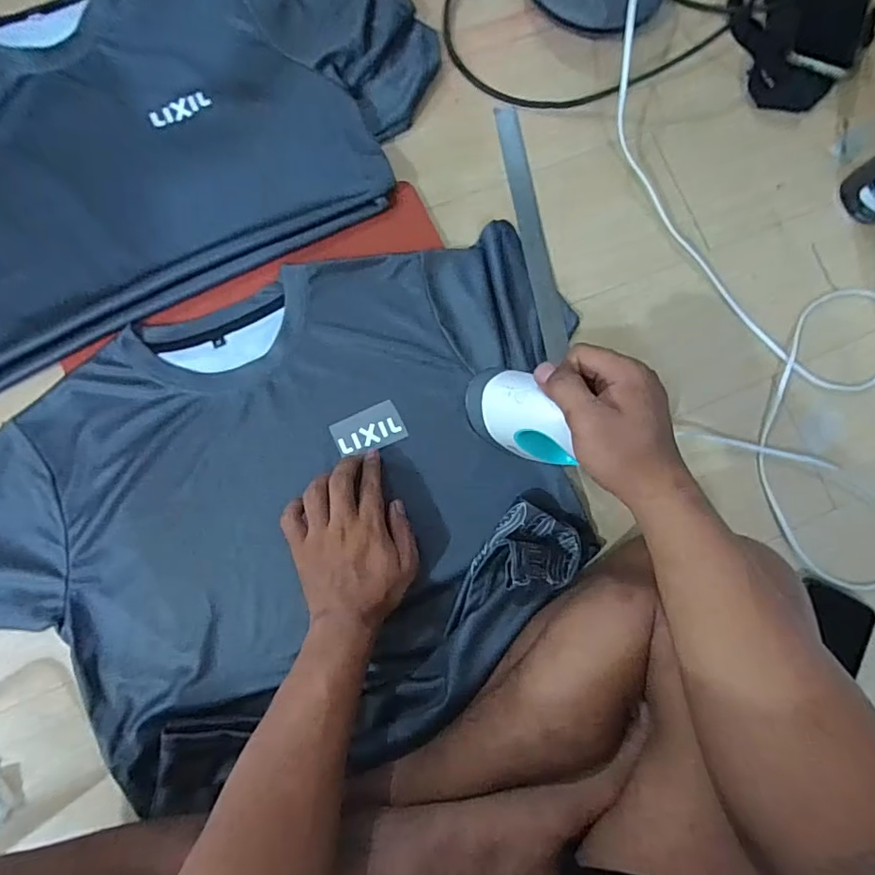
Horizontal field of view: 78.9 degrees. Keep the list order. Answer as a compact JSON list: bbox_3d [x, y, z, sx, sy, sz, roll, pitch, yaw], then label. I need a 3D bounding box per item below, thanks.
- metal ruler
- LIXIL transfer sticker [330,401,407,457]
[{"bbox_3d":[0.100,-0.222,0.565,0.029,0.007,0.282,-8,81,-13],"label":"metal ruler"},{"bbox_3d":[-0.067,-0.006,0.515,0.066,0.007,0.040,-24,85,-3],"label":"LIXIL transfer sticker"}]

